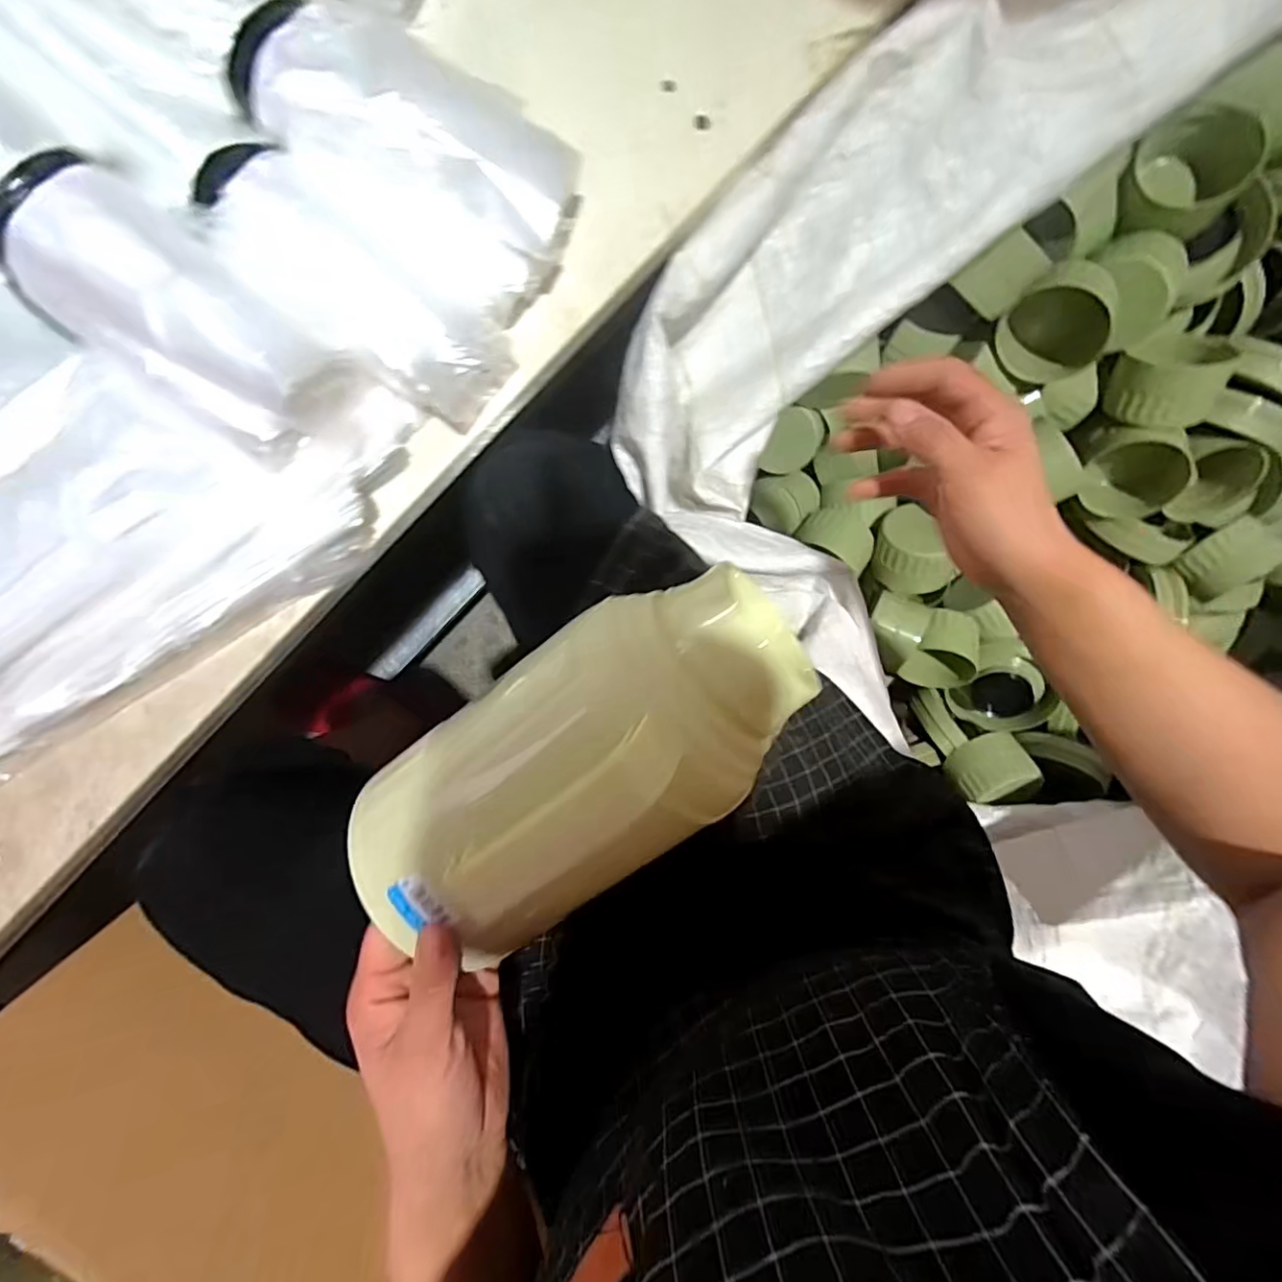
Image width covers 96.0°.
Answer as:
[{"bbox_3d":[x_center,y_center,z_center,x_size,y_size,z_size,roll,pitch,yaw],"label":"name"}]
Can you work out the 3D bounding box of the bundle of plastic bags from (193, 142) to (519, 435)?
[{"bbox_3d":[-0.161,-0.204,0.334,0.176,0.043,0.086,35,89,-21],"label":"bundle of plastic bags"}]

